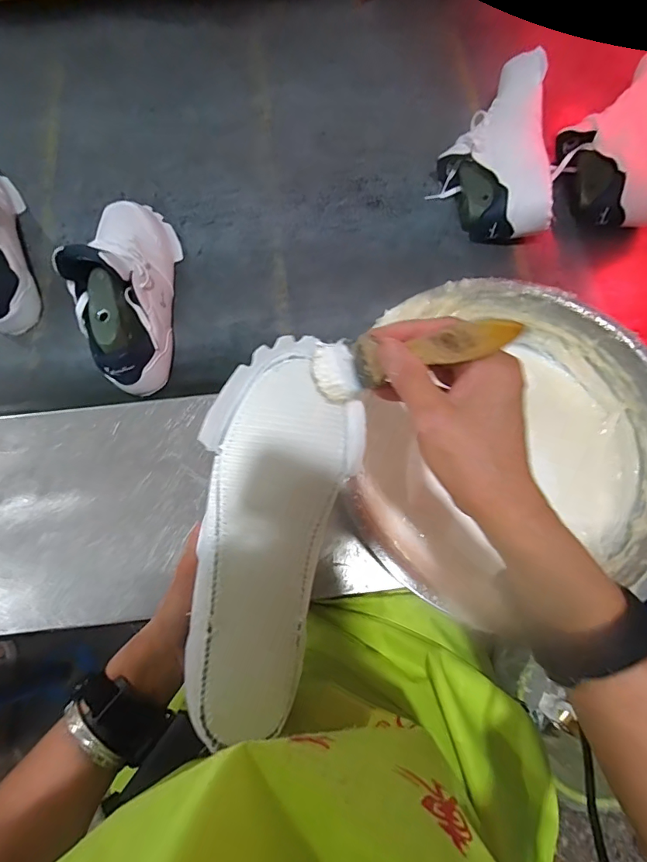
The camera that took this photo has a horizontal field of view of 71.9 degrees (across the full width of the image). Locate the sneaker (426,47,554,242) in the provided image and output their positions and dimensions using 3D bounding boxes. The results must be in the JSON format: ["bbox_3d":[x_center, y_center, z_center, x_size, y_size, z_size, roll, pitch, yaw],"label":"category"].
[{"bbox_3d":[0.226,-0.387,0.613,0.128,0.106,0.260,0,72,0],"label":"sneaker"}]

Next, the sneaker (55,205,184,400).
[{"bbox_3d":[-0.243,-0.191,0.543,0.103,0.117,0.281,-2,72,-1],"label":"sneaker"}]

